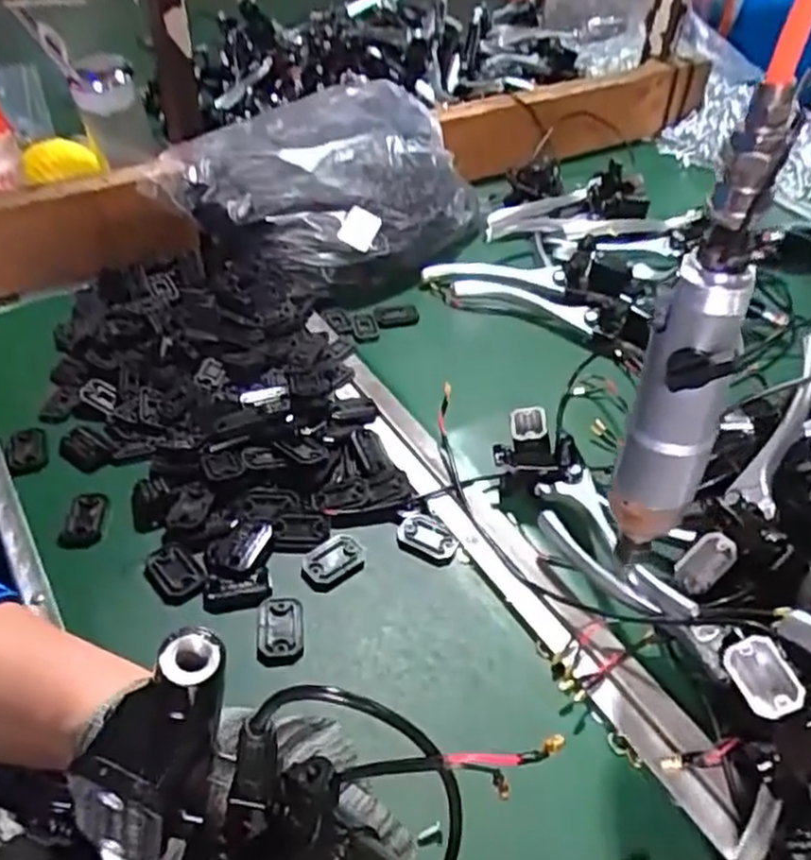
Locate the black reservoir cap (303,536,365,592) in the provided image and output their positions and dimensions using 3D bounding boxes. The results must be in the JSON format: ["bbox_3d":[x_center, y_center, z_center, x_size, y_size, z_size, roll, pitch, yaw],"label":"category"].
[{"bbox_3d":[-0.048,0.091,0.513,0.044,0.005,0.030,-30,52,-29],"label":"black reservoir cap"}]

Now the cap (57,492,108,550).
[{"bbox_3d":[-0.222,0.062,0.527,0.029,0.006,0.044,-3,44,-5],"label":"cap"}]

